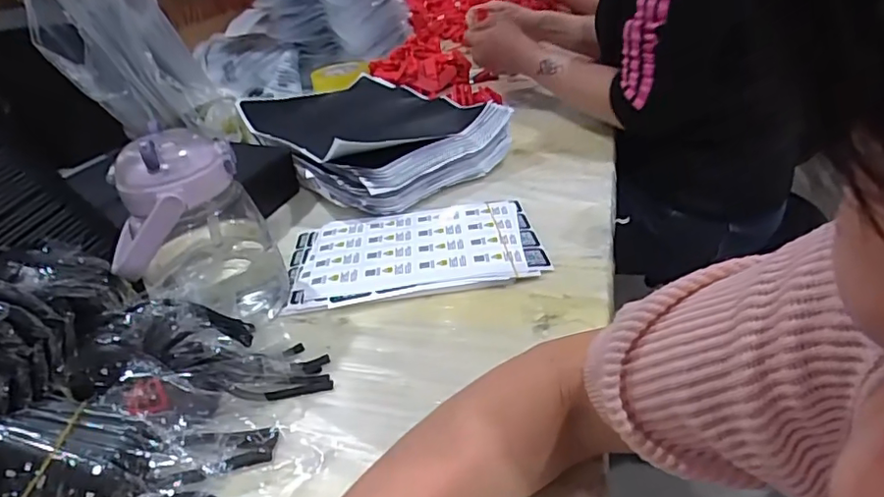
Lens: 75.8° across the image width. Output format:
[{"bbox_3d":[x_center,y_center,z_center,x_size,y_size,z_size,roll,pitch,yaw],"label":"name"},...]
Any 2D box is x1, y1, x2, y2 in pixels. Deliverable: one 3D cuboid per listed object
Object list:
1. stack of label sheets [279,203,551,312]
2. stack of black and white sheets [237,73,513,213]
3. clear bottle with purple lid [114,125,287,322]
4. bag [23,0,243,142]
[{"bbox_3d":[-0.031,0.000,0.588,0.254,0.012,0.148,-9,33,-1],"label":"stack of label sheets"},{"bbox_3d":[-0.104,-0.164,0.790,0.256,0.073,0.338,-26,37,-26],"label":"stack of black and white sheets"},{"bbox_3d":[-0.219,-0.019,0.499,0.119,0.163,0.089,-20,35,-18],"label":"clear bottle with purple lid"},{"bbox_3d":[-0.419,-0.257,0.750,0.149,0.326,0.074,-41,39,-4],"label":"bag"}]

